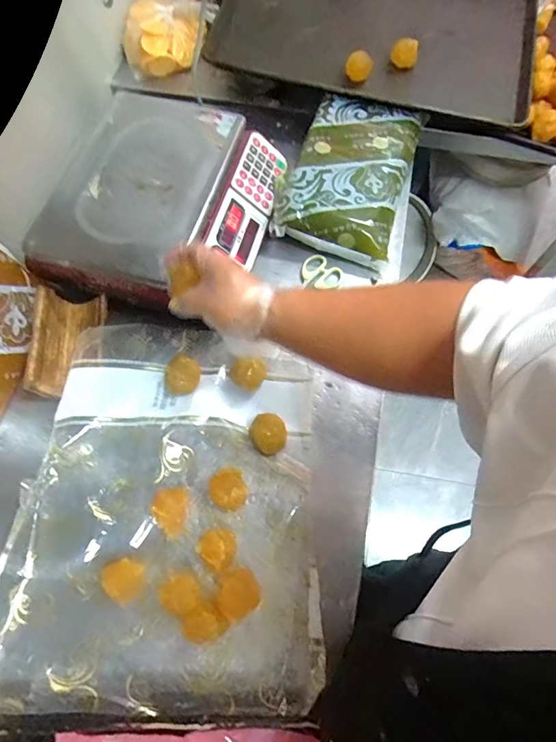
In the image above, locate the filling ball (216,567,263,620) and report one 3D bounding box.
[{"bbox_3d":[-0.047,0.263,0.493,0.048,0.026,0.049,0,68,1],"label":"filling ball"}]

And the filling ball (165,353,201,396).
[{"bbox_3d":[-0.136,0.005,0.593,0.044,0.032,0.051,20,69,9],"label":"filling ball"}]

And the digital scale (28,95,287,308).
[{"bbox_3d":[-0.179,-0.271,0.671,0.313,0.098,0.361,13,68,6],"label":"digital scale"}]

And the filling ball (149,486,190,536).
[{"bbox_3d":[-0.138,0.178,0.527,0.040,0.033,0.059,-5,68,-1],"label":"filling ball"}]

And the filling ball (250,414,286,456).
[{"bbox_3d":[-0.013,0.086,0.560,0.049,0.041,0.046,0,68,1],"label":"filling ball"}]

